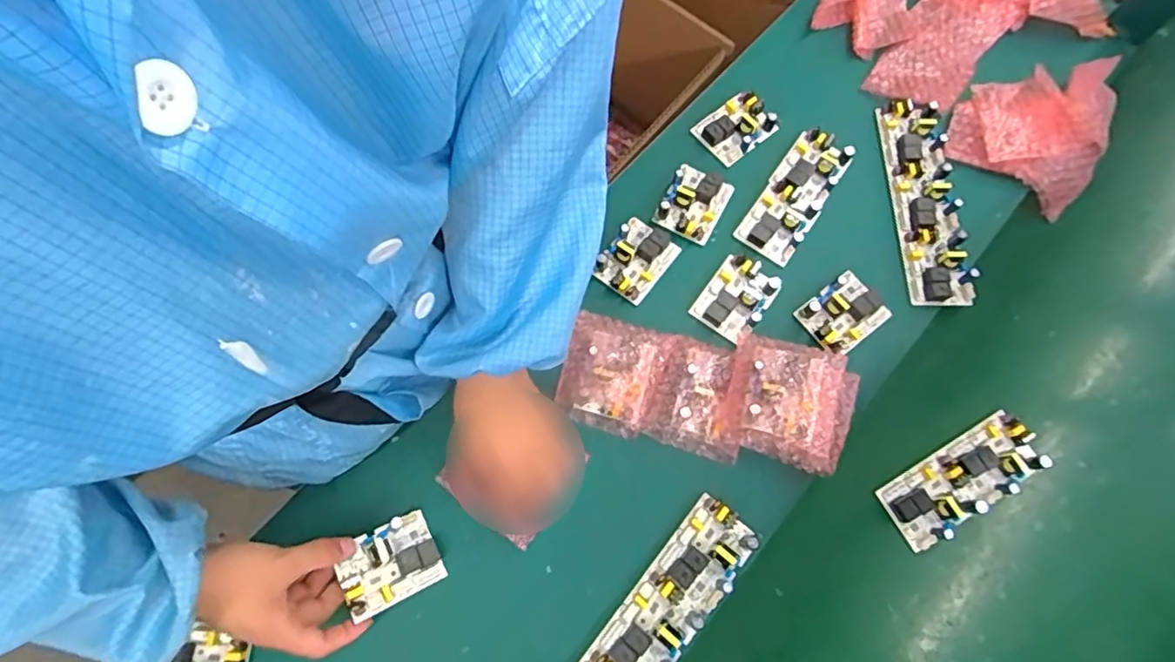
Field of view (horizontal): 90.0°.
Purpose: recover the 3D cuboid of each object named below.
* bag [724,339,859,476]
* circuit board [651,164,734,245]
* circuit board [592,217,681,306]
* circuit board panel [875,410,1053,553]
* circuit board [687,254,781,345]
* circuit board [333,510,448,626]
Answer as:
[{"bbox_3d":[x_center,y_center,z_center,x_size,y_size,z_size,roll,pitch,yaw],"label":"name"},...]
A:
[{"bbox_3d":[0.188,0.065,0.535,0.113,0.035,0.103,15,73,2],"label":"bag"},{"bbox_3d":[0.114,-0.139,0.627,0.061,0.023,0.080,28,74,6],"label":"circuit board"},{"bbox_3d":[0.050,-0.074,0.608,0.059,0.028,0.080,36,75,9],"label":"circuit board"},{"bbox_3d":[0.361,0.140,0.562,0.162,0.018,0.064,-28,76,-10],"label":"circuit board panel"},{"bbox_3d":[0.150,-0.035,0.594,0.062,0.029,0.079,36,75,9],"label":"circuit board"},{"bbox_3d":[-0.165,0.195,0.496,0.080,0.019,0.063,-18,74,-37],"label":"circuit board"}]

